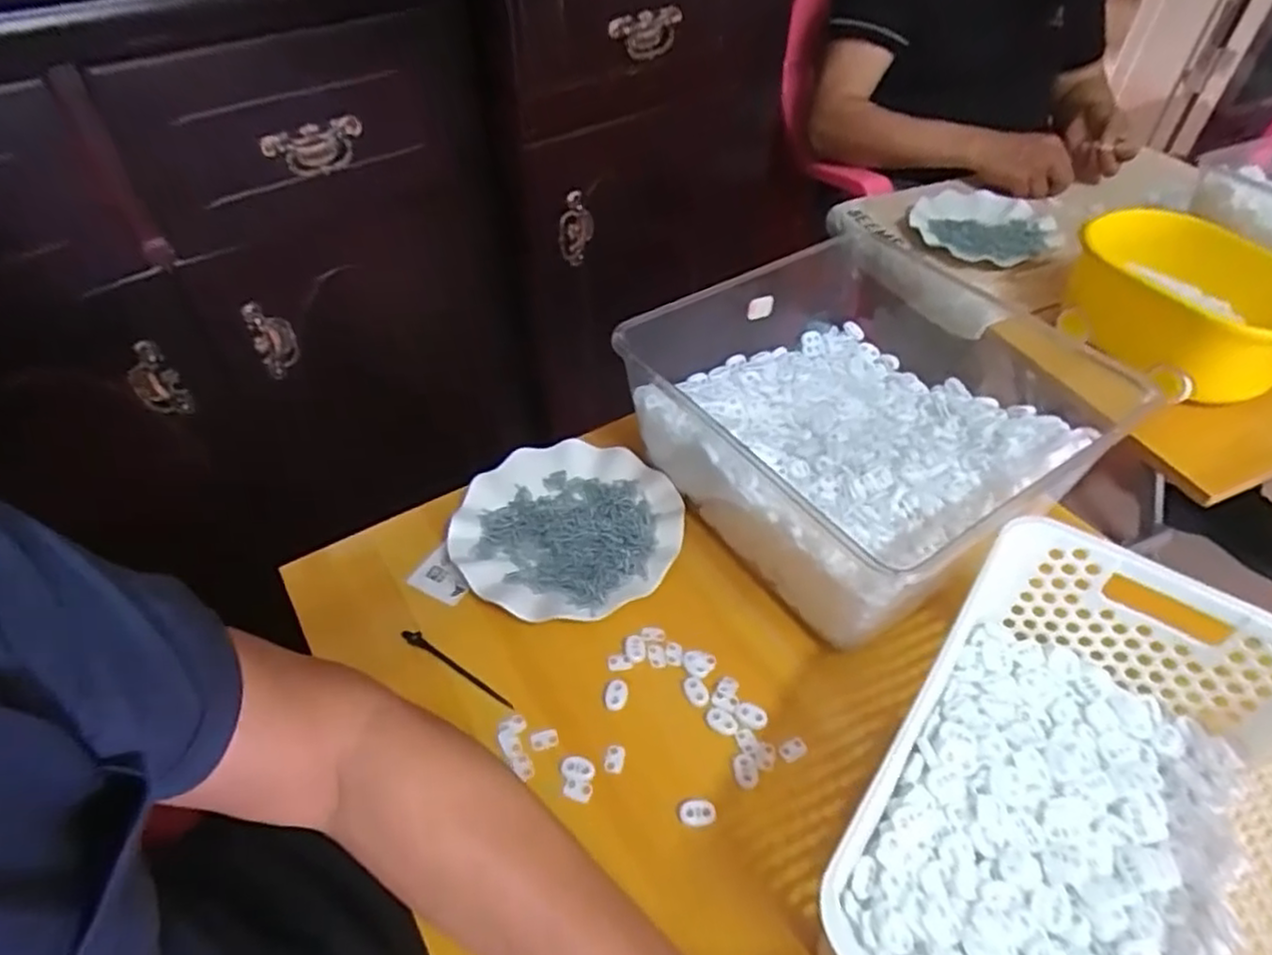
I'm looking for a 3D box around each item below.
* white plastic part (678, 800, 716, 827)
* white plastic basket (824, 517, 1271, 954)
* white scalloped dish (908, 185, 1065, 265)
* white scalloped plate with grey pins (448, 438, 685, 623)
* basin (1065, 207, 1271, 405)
[{"bbox_3d":[0.039,0.211,0.447,0.022,0.007,0.014,0,46,-1],"label":"white plastic part"},{"bbox_3d":[0.250,0.191,0.393,0.199,0.113,0.307,29,53,25],"label":"white plastic basket"},{"bbox_3d":[0.464,-0.343,0.949,0.178,0.023,0.203,18,49,16],"label":"white scalloped dish"},{"bbox_3d":[-0.056,0.042,0.596,0.179,0.021,0.177,0,46,0],"label":"white scalloped plate with grey pins"},{"bbox_3d":[0.562,-0.171,0.726,0.237,0.097,0.127,34,55,28],"label":"basin"}]

